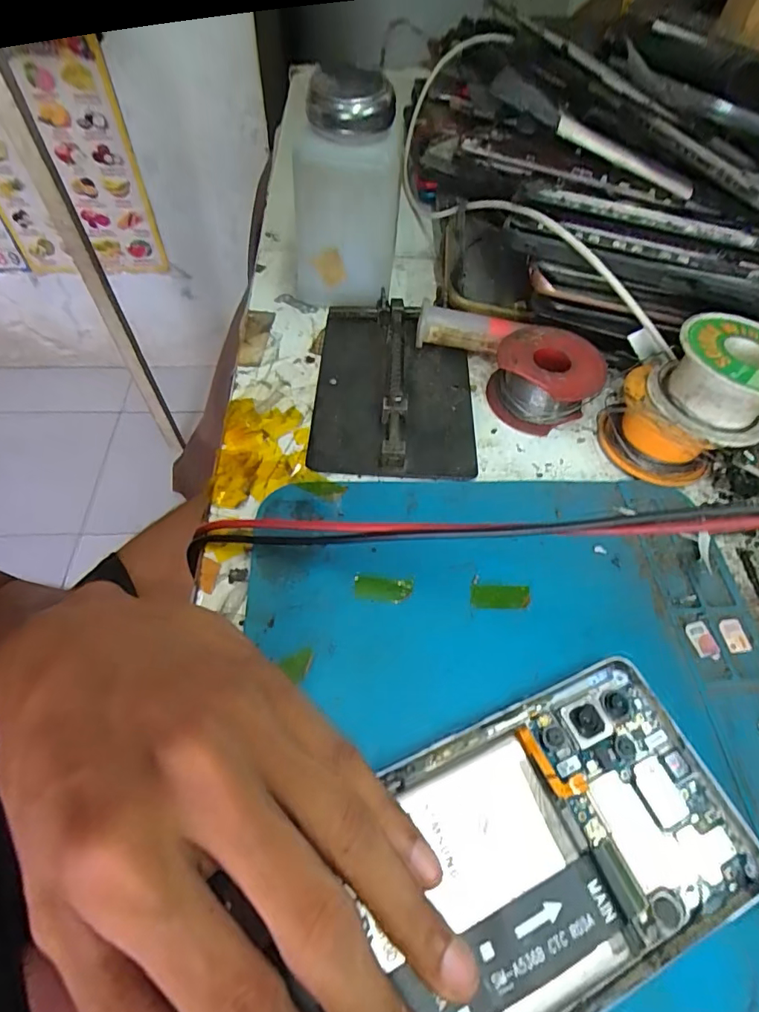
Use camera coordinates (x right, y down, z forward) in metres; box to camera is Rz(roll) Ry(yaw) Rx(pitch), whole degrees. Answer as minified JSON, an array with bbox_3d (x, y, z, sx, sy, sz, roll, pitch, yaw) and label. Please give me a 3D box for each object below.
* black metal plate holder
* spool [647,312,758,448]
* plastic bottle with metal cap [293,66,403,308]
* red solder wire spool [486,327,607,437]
[{"bbox_3d":[0.008,-0.063,0.254,0.077,0.016,0.112,3,55,0],"label":"black metal plate holder"},{"bbox_3d":[0.148,-0.054,0.215,0.051,0.034,0.050,27,58,14],"label":"spool"},{"bbox_3d":[-0.019,-0.154,0.260,0.054,0.104,0.049,-2,56,-4],"label":"plastic bottle with metal cap"},{"bbox_3d":[0.083,-0.065,0.252,0.049,0.027,0.049,2,56,-2],"label":"red solder wire spool"}]

